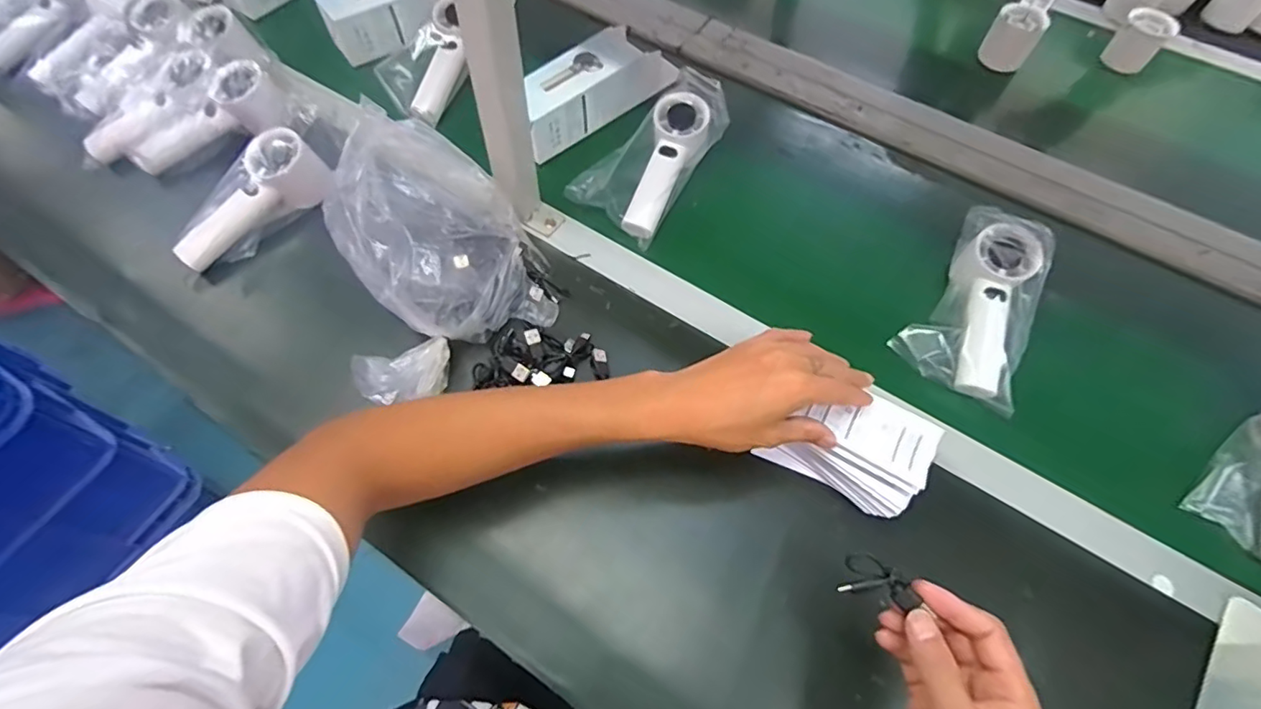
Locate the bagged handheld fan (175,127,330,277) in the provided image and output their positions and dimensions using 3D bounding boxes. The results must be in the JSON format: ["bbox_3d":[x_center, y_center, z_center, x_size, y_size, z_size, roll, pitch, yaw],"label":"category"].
[{"bbox_3d":[-0.368,-0.145,0.559,0.158,0.060,0.053,-46,69,-4],"label":"bagged handheld fan"}]

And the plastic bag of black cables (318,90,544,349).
[{"bbox_3d":[-0.165,-0.109,0.495,0.147,0.115,0.159,-38,67,-19],"label":"plastic bag of black cables"}]

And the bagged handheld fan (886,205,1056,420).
[{"bbox_3d":[0.311,-0.052,0.519,0.104,0.030,0.195,22,81,13],"label":"bagged handheld fan"}]

